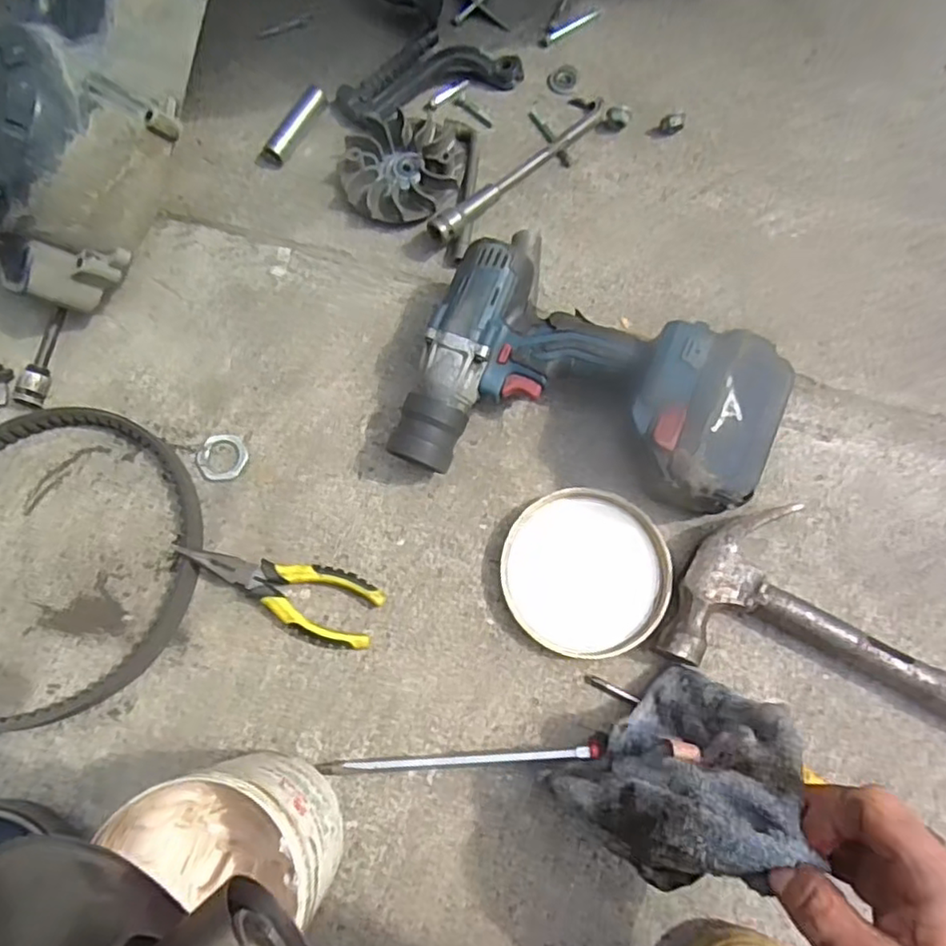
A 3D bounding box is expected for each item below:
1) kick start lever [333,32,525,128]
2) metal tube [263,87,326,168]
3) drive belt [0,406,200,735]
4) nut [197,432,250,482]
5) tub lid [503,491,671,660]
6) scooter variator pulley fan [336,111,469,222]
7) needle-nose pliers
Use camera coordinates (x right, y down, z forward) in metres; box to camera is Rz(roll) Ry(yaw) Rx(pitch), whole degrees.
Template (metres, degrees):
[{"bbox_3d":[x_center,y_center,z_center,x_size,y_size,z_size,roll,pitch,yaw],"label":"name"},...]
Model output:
[{"bbox_3d":[-0.044,-0.369,0.605,0.175,0.025,0.065,-22,76,-4],"label":"kick start lever"},{"bbox_3d":[-0.164,-0.320,0.597,0.024,0.022,0.081,27,77,8],"label":"metal tube"},{"bbox_3d":[-0.332,0.071,0.492,0.229,0.019,0.253,24,77,8],"label":"drive belt"},{"bbox_3d":[-0.204,-0.013,0.527,0.039,0.004,0.040,0,75,2],"label":"nut"},{"bbox_3d":[0.086,0.075,0.491,0.121,0.014,0.120,0,75,2],"label":"tub lid"},{"bbox_3d":[-0.064,-0.268,0.576,0.108,0.027,0.101,15,76,6],"label":"scooter variator pulley fan"},{"bbox_3d":[-0.145,0.088,0.483,0.152,0.027,0.053,16,76,6],"label":"needle-nose pliers"}]

